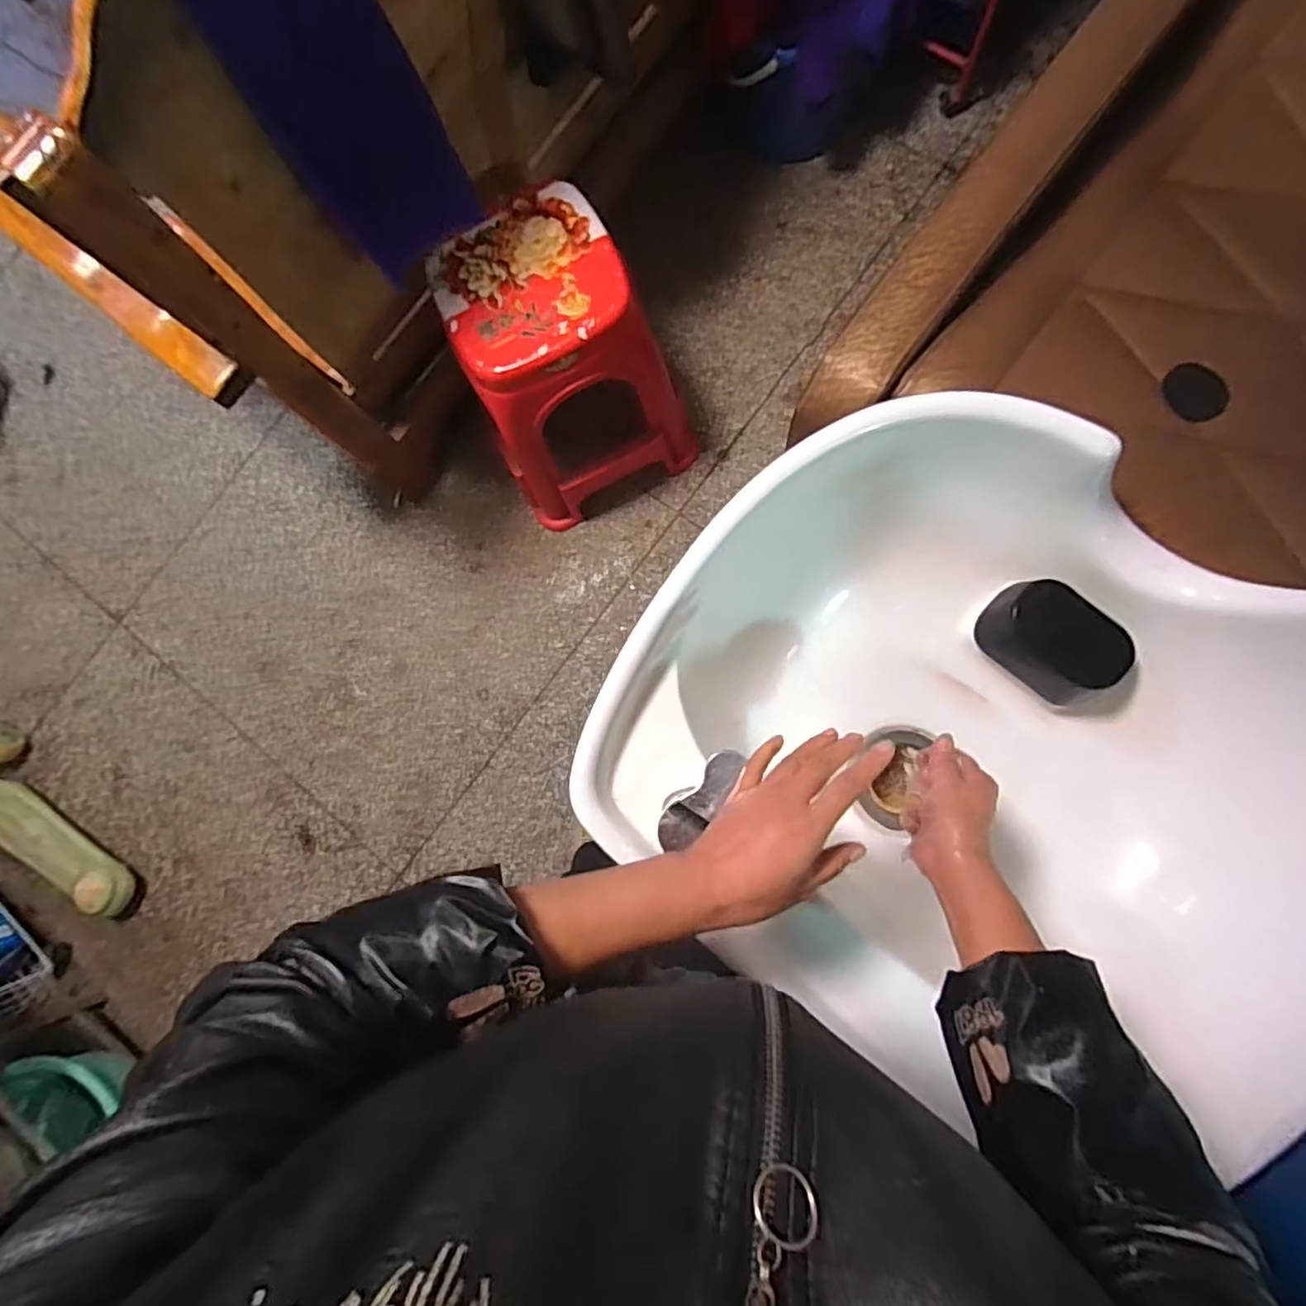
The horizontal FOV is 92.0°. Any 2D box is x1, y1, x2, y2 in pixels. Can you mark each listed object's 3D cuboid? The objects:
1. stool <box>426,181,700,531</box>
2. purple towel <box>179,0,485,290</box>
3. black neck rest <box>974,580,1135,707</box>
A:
[{"bbox_3d":[-0.148,-0.497,1.145,0.333,0.457,0.303,-27,82,3],"label":"stool"},{"bbox_3d":[-0.339,-0.614,0.715,0.193,0.442,0.061,-39,81,1],"label":"purple towel"},{"bbox_3d":[0.378,-0.008,0.601,0.125,0.062,0.082,38,89,9],"label":"black neck rest"}]

